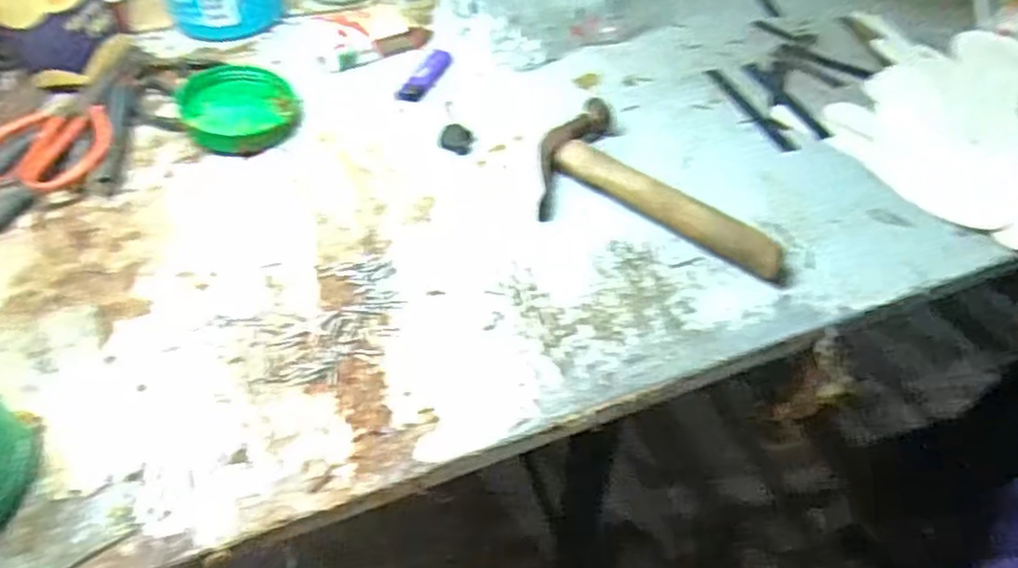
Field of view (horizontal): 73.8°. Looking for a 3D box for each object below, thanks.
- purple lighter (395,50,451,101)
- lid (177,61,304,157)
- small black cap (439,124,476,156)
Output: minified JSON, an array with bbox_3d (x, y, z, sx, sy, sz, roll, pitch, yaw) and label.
[{"bbox_3d":[-0.076,-0.194,0.627,0.021,0.007,0.075,21,54,16],"label":"purple lighter"},{"bbox_3d":[-0.230,-0.153,0.585,0.090,0.026,0.114,-24,55,-19],"label":"lid"},{"bbox_3d":[-0.042,-0.123,0.570,0.027,0.011,0.025,0,51,0],"label":"small black cap"}]

